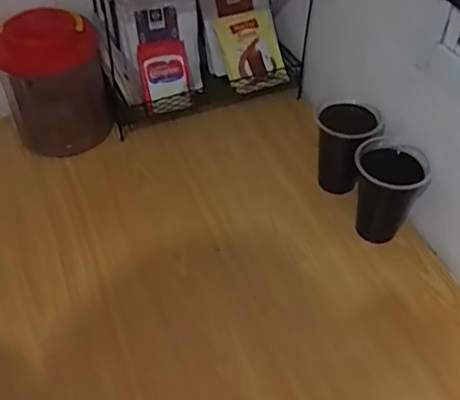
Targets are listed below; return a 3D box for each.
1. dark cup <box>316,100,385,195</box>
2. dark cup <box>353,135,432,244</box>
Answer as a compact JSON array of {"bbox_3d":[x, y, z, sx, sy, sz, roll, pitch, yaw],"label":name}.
[{"bbox_3d":[0.148,-0.058,0.748,0.078,0.120,0.082,1,45,-1],"label":"dark cup"},{"bbox_3d":[0.192,-0.008,0.709,0.082,0.111,0.076,1,45,-1],"label":"dark cup"}]

